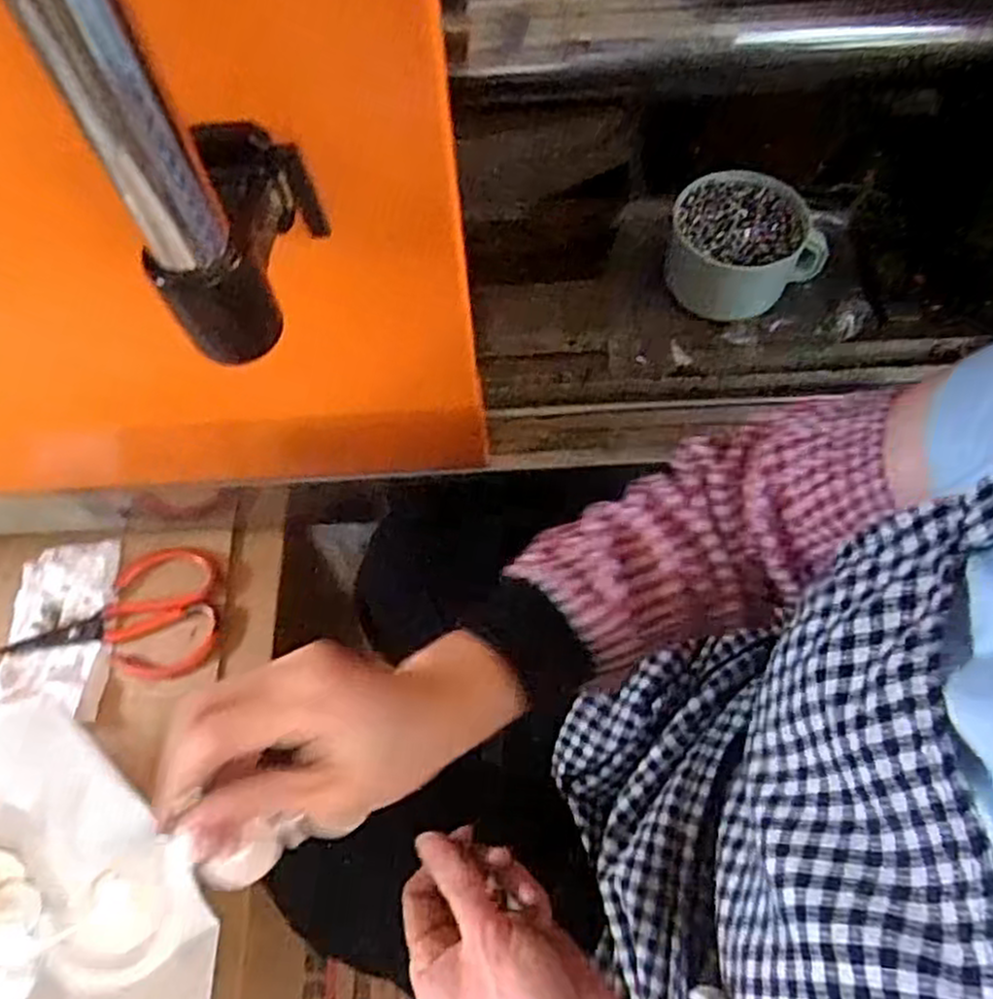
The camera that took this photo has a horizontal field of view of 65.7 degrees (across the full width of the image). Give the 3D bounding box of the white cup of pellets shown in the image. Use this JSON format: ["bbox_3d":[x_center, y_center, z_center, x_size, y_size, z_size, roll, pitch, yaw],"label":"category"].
[{"bbox_3d":[0.175,-0.183,0.575,0.109,0.068,0.097,-10,64,-2],"label":"white cup of pellets"}]

